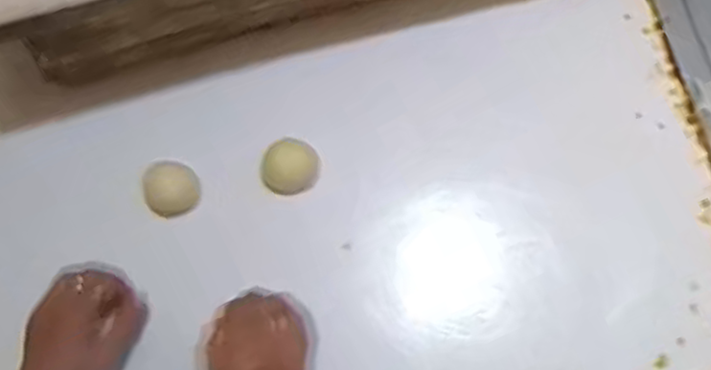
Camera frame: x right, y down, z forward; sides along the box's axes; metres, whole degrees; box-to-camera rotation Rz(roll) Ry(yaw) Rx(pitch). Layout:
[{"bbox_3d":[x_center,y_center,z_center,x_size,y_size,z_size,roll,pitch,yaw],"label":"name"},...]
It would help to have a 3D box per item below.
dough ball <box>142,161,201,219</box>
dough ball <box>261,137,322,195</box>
[{"bbox_3d":[-0.164,0.004,0.640,0.046,0.032,0.047,0,75,2],"label":"dough ball"},{"bbox_3d":[-0.058,-0.016,0.642,0.051,0.033,0.043,-16,75,-2],"label":"dough ball"}]

